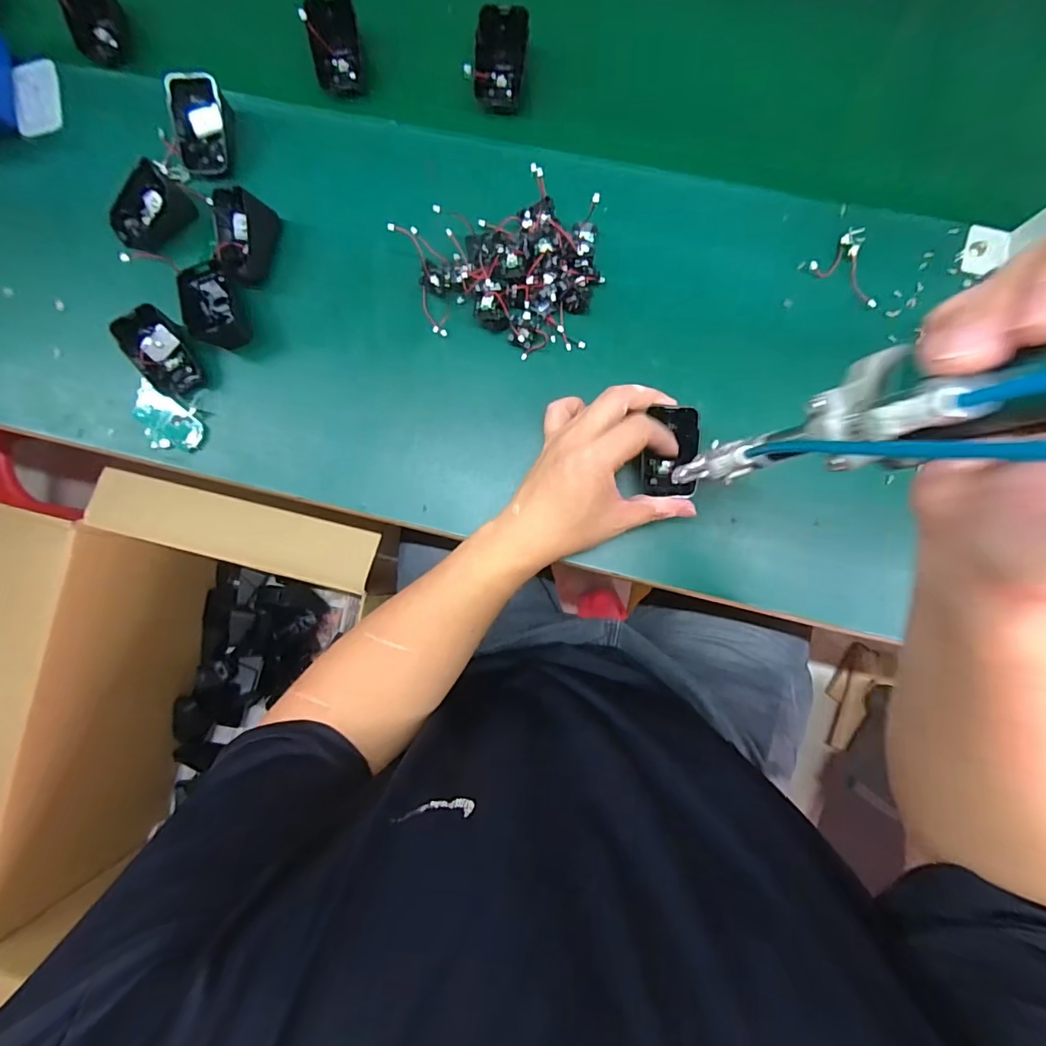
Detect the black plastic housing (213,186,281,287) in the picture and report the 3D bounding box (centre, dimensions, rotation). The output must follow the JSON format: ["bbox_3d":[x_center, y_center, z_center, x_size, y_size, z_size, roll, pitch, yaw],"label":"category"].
[{"bbox_3d":[-0.245,-0.247,0.450,0.051,0.047,0.066,11,87,4],"label":"black plastic housing"}]

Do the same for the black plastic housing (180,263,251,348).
[{"bbox_3d":[-0.272,-0.191,0.458,0.045,0.030,0.074,-18,86,2],"label":"black plastic housing"}]

